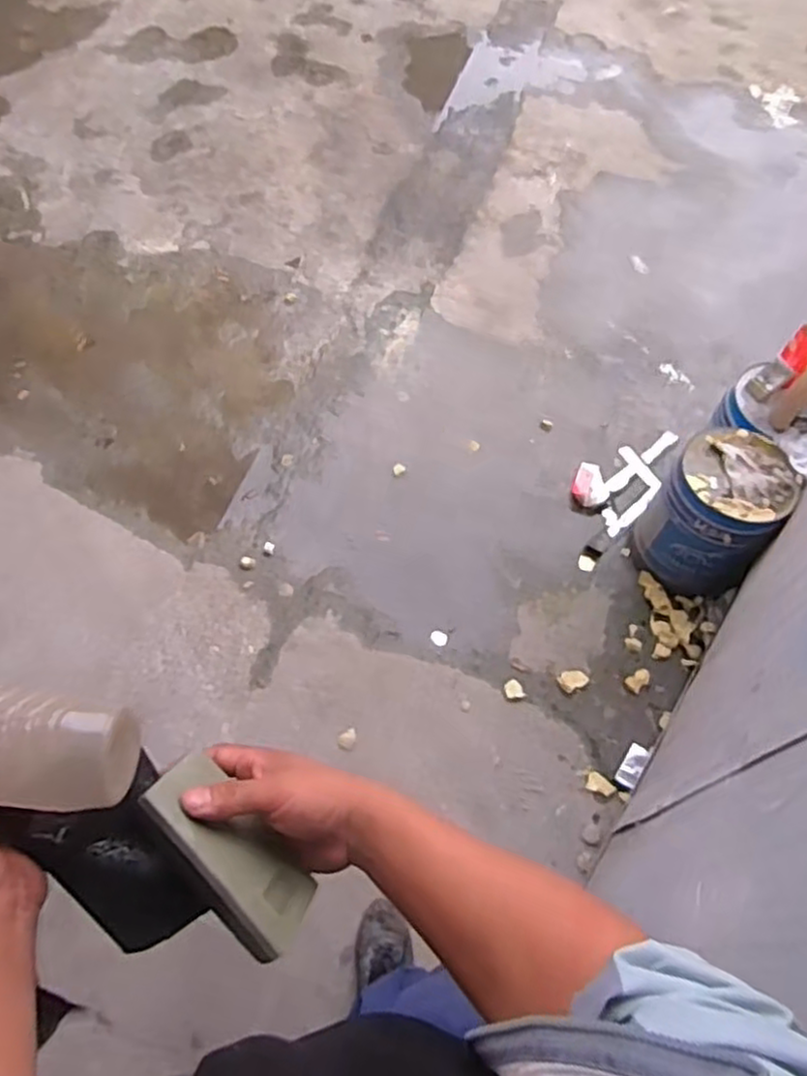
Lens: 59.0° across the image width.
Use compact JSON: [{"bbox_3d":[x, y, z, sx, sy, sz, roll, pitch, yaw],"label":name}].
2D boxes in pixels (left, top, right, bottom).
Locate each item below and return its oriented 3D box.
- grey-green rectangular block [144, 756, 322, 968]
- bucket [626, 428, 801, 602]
[{"bbox_3d":[-0.113,0.200,0.470,0.128,0.018,0.070,51,23,2],"label":"grey-green rectangular block"},{"bbox_3d":[0.740,-0.067,1.706,0.259,0.325,0.276,1,60,-1],"label":"bucket"}]

